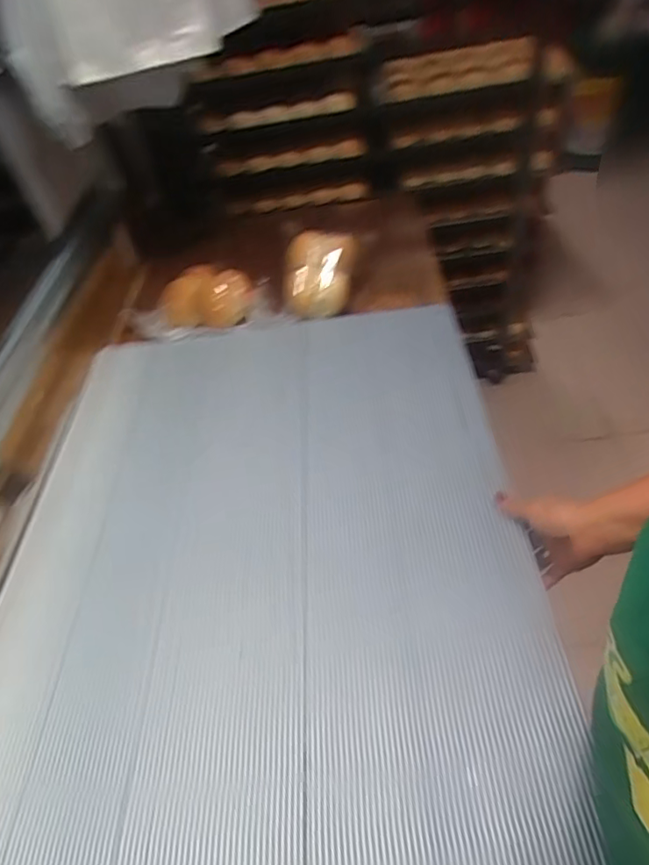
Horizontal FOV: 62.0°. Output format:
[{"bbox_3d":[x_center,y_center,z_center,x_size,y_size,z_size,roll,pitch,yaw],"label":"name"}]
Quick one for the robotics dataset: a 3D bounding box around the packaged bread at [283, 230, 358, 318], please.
[{"bbox_3d":[-0.008,-0.262,0.877,0.113,0.103,0.086,-4,47,9],"label":"packaged bread"}]

